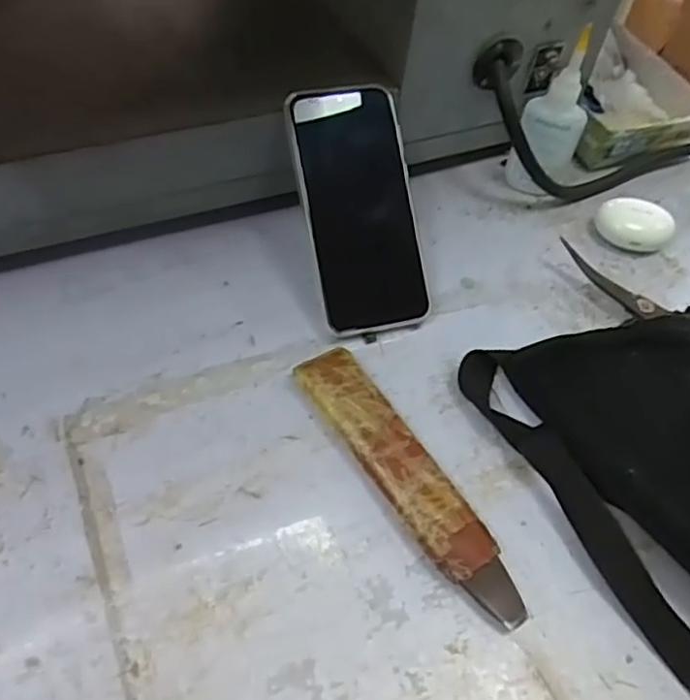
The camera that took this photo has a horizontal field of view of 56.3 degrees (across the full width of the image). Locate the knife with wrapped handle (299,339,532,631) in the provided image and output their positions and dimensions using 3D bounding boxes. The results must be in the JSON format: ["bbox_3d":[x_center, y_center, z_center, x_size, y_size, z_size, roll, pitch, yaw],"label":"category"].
[{"bbox_3d":[0.035,0.073,0.371,0.038,0.019,0.186,-27,61,-23],"label":"knife with wrapped handle"}]

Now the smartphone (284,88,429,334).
[{"bbox_3d":[0.012,-0.096,0.444,0.077,0.008,0.164,-12,94,-14],"label":"smartphone"}]

